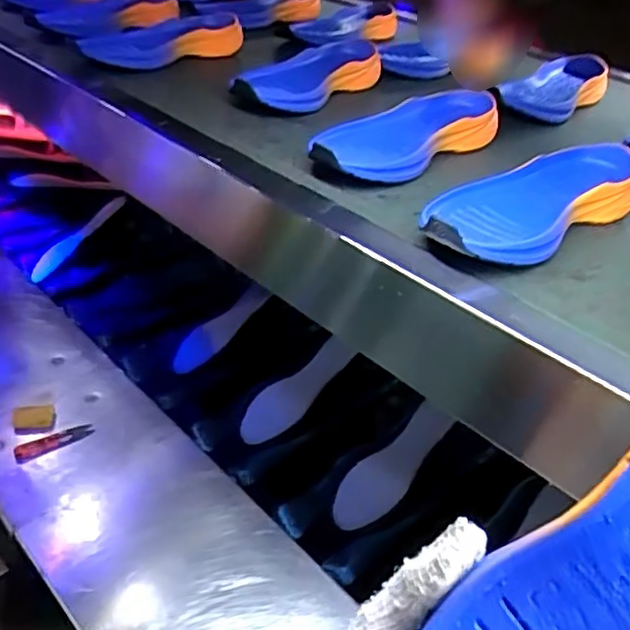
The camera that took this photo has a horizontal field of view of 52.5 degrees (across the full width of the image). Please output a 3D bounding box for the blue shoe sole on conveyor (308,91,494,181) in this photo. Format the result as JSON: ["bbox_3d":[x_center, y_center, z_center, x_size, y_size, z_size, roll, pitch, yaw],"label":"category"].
[{"bbox_3d":[0.095,-0.188,0.667,0.104,0.035,0.261,30,44,30],"label":"blue shoe sole on conveyor"}]

